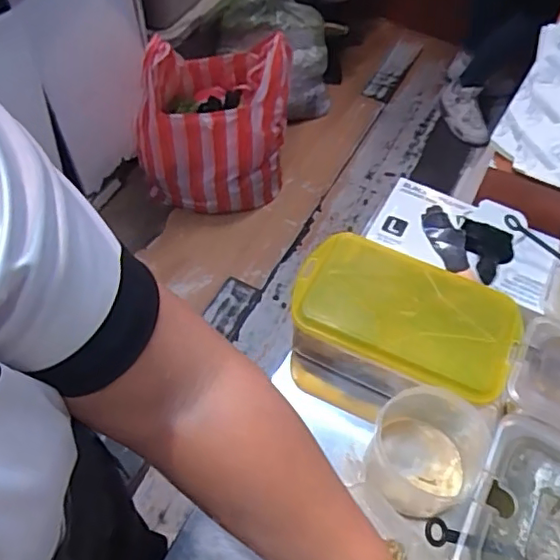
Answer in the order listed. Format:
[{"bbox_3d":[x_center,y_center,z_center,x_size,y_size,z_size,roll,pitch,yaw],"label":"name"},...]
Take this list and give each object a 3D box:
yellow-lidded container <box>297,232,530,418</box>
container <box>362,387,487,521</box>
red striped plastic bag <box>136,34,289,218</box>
[{"bbox_3d":[0.127,0.063,0.648,0.222,0.112,0.154,21,58,13],"label":"yellow-lidded container"},{"bbox_3d":[0.139,0.168,0.568,0.097,0.085,0.107,24,58,14],"label":"container"},{"bbox_3d":[-0.187,-0.444,1.677,0.411,0.445,0.321,0,56,-1],"label":"red striped plastic bag"}]

